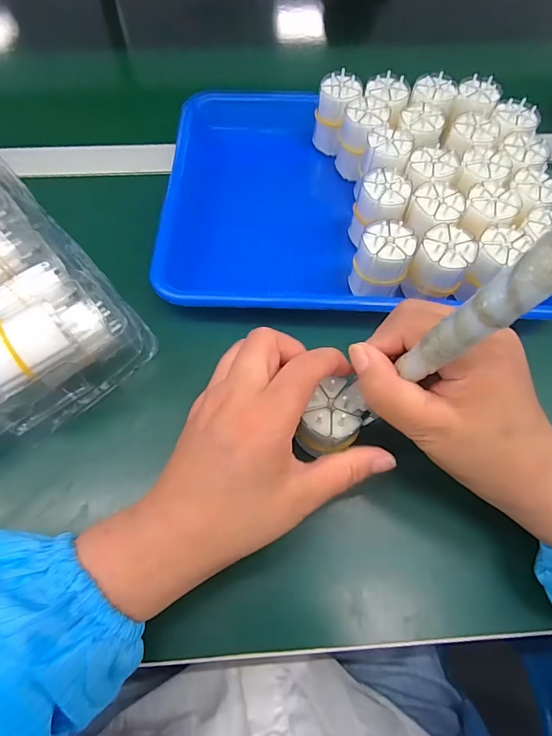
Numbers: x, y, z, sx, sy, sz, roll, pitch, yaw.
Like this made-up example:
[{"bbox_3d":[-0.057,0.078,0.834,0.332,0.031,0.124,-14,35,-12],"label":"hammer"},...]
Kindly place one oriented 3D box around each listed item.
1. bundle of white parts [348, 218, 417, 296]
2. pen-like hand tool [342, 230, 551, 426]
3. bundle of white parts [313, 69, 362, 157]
[{"bbox_3d":[0.079,-0.080,0.317,0.037,0.054,0.035,11,64,4],"label":"bundle of white parts"},{"bbox_3d":[0.070,-0.008,0.185,0.015,0.151,0.016,12,63,-13],"label":"pen-like hand tool"},{"bbox_3d":[0.057,-0.232,0.391,0.035,0.064,0.040,-36,70,-17],"label":"bundle of white parts"}]

